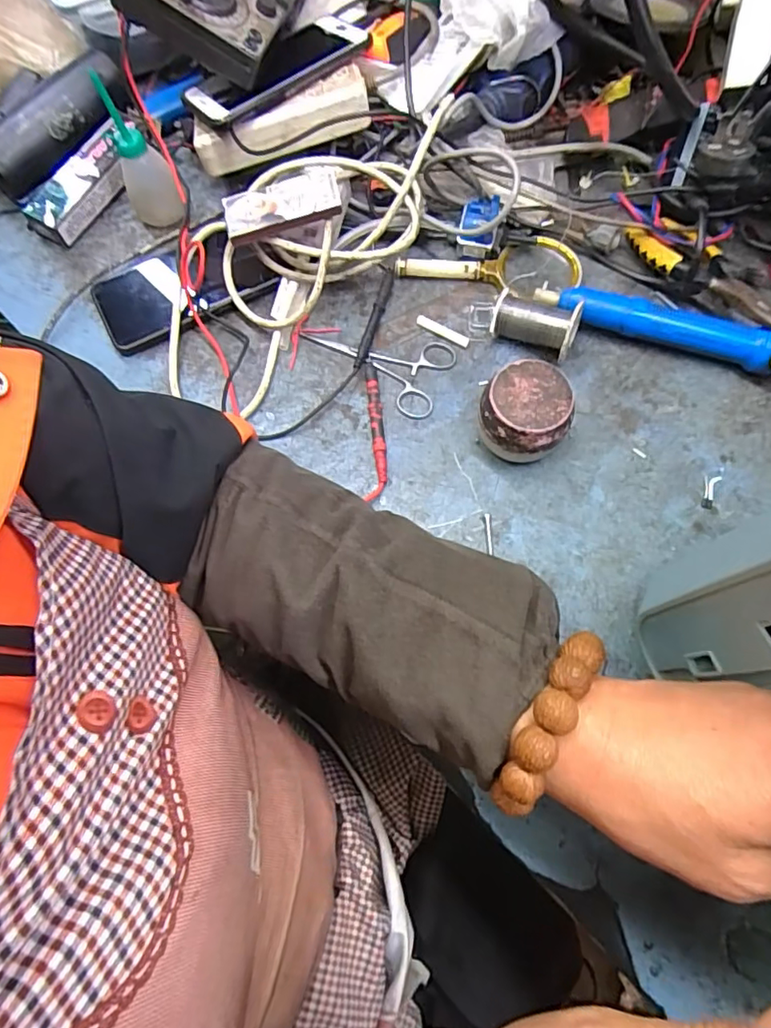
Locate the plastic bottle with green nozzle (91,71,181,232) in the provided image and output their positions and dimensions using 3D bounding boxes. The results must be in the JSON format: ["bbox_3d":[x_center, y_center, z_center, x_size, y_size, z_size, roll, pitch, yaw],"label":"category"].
[{"bbox_3d":[-0.202,-0.286,0.450,0.041,0.101,0.040,-26,72,-7],"label":"plastic bottle with green nozzle"}]

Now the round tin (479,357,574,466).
[{"bbox_3d":[0.098,-0.067,0.390,0.059,0.056,0.059,-1,70,2],"label":"round tin"}]

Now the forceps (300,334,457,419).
[{"bbox_3d":[-0.001,-0.130,0.440,0.122,0.005,0.070,36,75,13],"label":"forceps"}]

